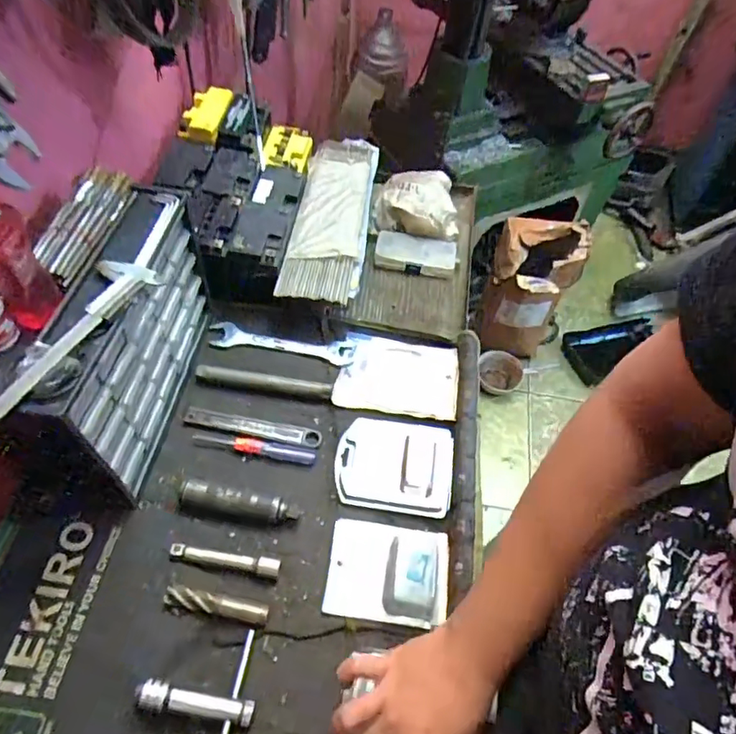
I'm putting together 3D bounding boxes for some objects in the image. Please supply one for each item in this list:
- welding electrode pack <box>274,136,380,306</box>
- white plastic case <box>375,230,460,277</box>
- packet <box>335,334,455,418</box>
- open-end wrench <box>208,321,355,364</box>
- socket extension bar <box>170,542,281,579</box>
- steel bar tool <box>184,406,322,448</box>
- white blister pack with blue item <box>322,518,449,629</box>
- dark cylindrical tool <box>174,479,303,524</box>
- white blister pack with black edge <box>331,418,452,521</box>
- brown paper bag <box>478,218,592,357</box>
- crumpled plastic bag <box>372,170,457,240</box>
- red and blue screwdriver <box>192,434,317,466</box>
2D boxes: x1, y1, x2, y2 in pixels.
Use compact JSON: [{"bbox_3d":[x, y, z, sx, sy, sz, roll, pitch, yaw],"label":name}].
[{"bbox_3d":[-0.051,-0.244,0.843,0.111,0.034,0.373,8,54,0],"label":"welding electrode pack"},{"bbox_3d":[0.080,-0.187,0.886,0.134,0.026,0.067,7,54,-1],"label":"white plastic case"},{"bbox_3d":[0.042,0.013,0.749,0.161,0.013,0.125,10,54,2],"label":"packet"},{"bbox_3d":[-0.122,-0.036,0.771,0.203,0.013,0.041,9,54,1],"label":"open-end wrench"},{"bbox_3d":[-0.154,0.207,0.584,0.116,0.012,0.017,10,54,2],"label":"socket extension bar"},{"bbox_3d":[-0.145,0.076,0.685,0.172,0.011,0.026,9,54,1],"label":"steel bar tool"},{"bbox_3d":[0.022,0.223,0.593,0.129,0.025,0.103,9,54,1],"label":"white blister pack with blue item"},{"bbox_3d":[-0.148,0.156,0.615,0.132,0.033,0.029,9,54,1],"label":"dark cylindrical tool"},{"bbox_3d":[0.032,0.118,0.664,0.139,0.023,0.116,10,54,2],"label":"white blister pack with black edge"},{"bbox_3d":[0.449,-0.205,1.579,0.232,0.429,0.178,17,55,7],"label":"brown paper bag"},{"bbox_3d":[0.087,-0.288,0.915,0.147,0.046,0.141,15,55,5],"label":"crumpled plastic bag"},{"bbox_3d":[-0.138,0.098,0.660,0.148,0.010,0.019,11,54,3],"label":"red and blue screwdriver"}]

